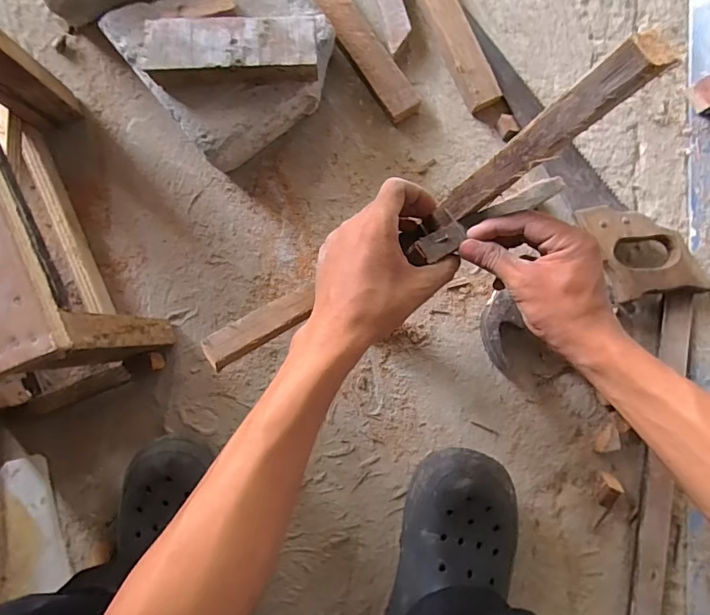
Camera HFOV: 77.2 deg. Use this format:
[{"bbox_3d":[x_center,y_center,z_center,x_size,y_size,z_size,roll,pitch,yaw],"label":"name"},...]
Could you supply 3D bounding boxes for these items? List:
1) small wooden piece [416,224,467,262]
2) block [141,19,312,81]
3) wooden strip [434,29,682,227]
[{"bbox_3d":[0.070,-0.051,0.350,0.046,0.004,0.021,-30,86,-25],"label":"small wooden piece"},{"bbox_3d":[-0.123,-0.260,0.448,0.167,0.020,0.055,0,87,-1],"label":"block"},{"bbox_3d":[0.117,-0.105,0.300,0.024,0.178,0.024,-27,86,-32],"label":"wooden strip"}]

